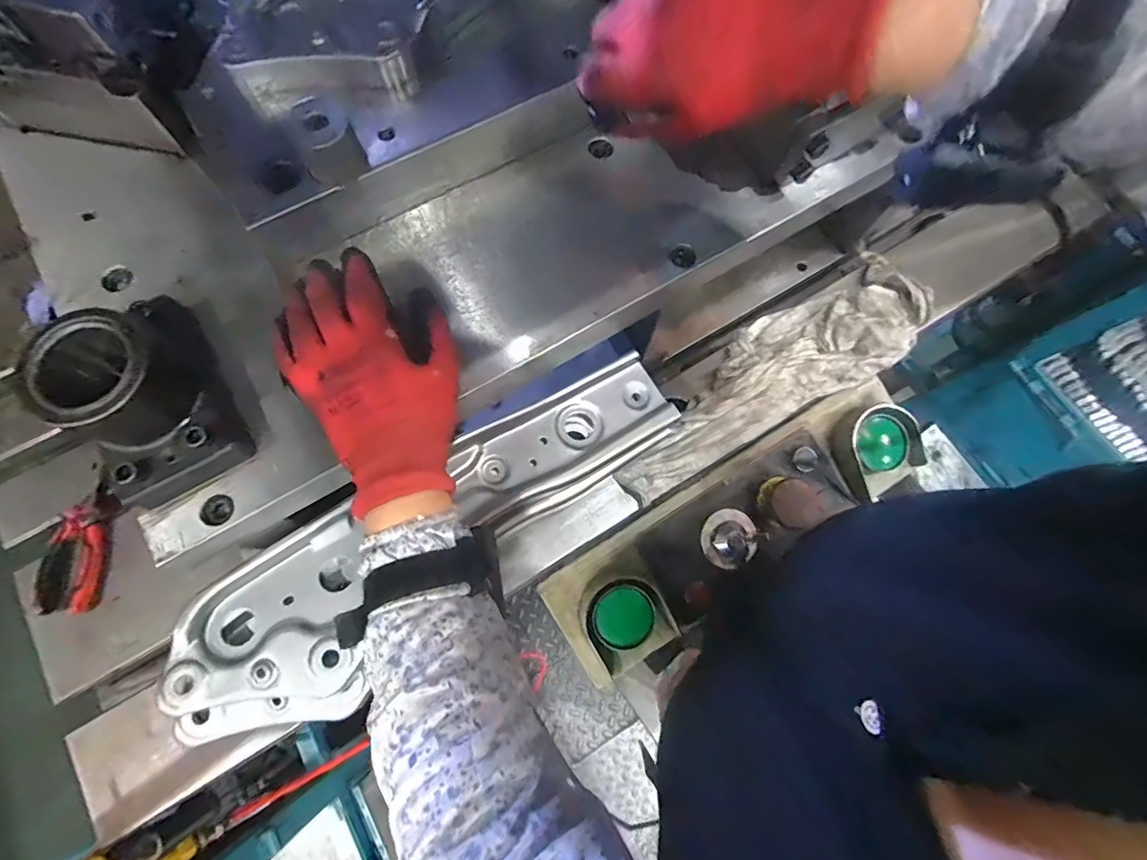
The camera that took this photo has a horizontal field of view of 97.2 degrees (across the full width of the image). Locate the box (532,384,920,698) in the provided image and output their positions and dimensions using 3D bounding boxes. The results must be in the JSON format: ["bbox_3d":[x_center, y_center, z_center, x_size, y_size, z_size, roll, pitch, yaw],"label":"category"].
[{"bbox_3d":[0.210,0.120,0.636,0.505,0.097,0.161,-27,76,-9],"label":"box"}]

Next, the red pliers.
[{"bbox_3d":[-0.535,0.121,0.547,0.060,0.023,0.142,5,73,0],"label":"red pliers"}]

